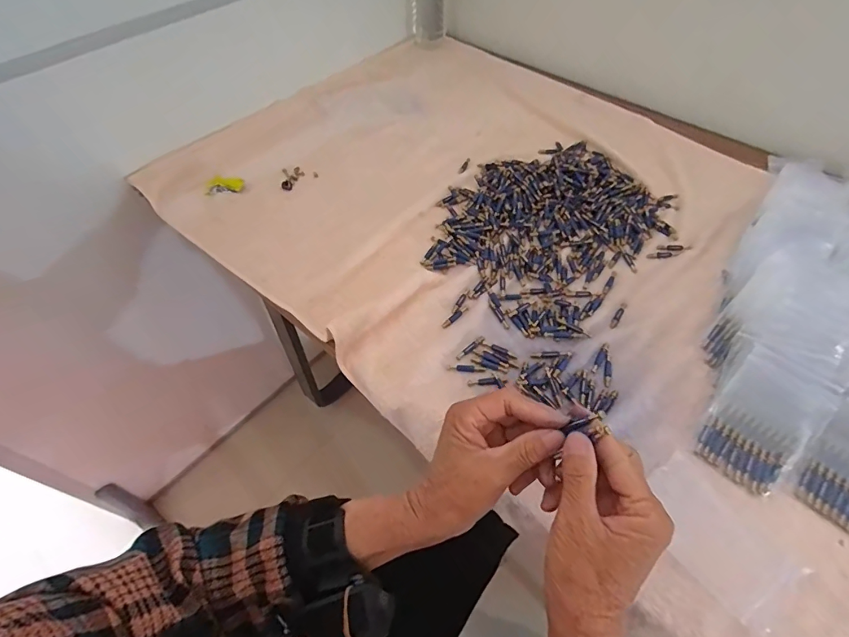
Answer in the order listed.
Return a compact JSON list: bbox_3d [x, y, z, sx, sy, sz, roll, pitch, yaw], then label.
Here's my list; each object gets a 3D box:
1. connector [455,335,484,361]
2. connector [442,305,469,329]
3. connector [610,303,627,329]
[{"bbox_3d":[0.049,0.031,0.472,0.040,0.004,0.007,-37,61,-25],"label":"connector"},{"bbox_3d":[0.035,-0.002,0.498,0.041,0.004,0.008,-37,62,-26],"label":"connector"},{"bbox_3d":[0.220,-0.004,0.499,0.008,0.004,0.043,30,58,20],"label":"connector"}]

